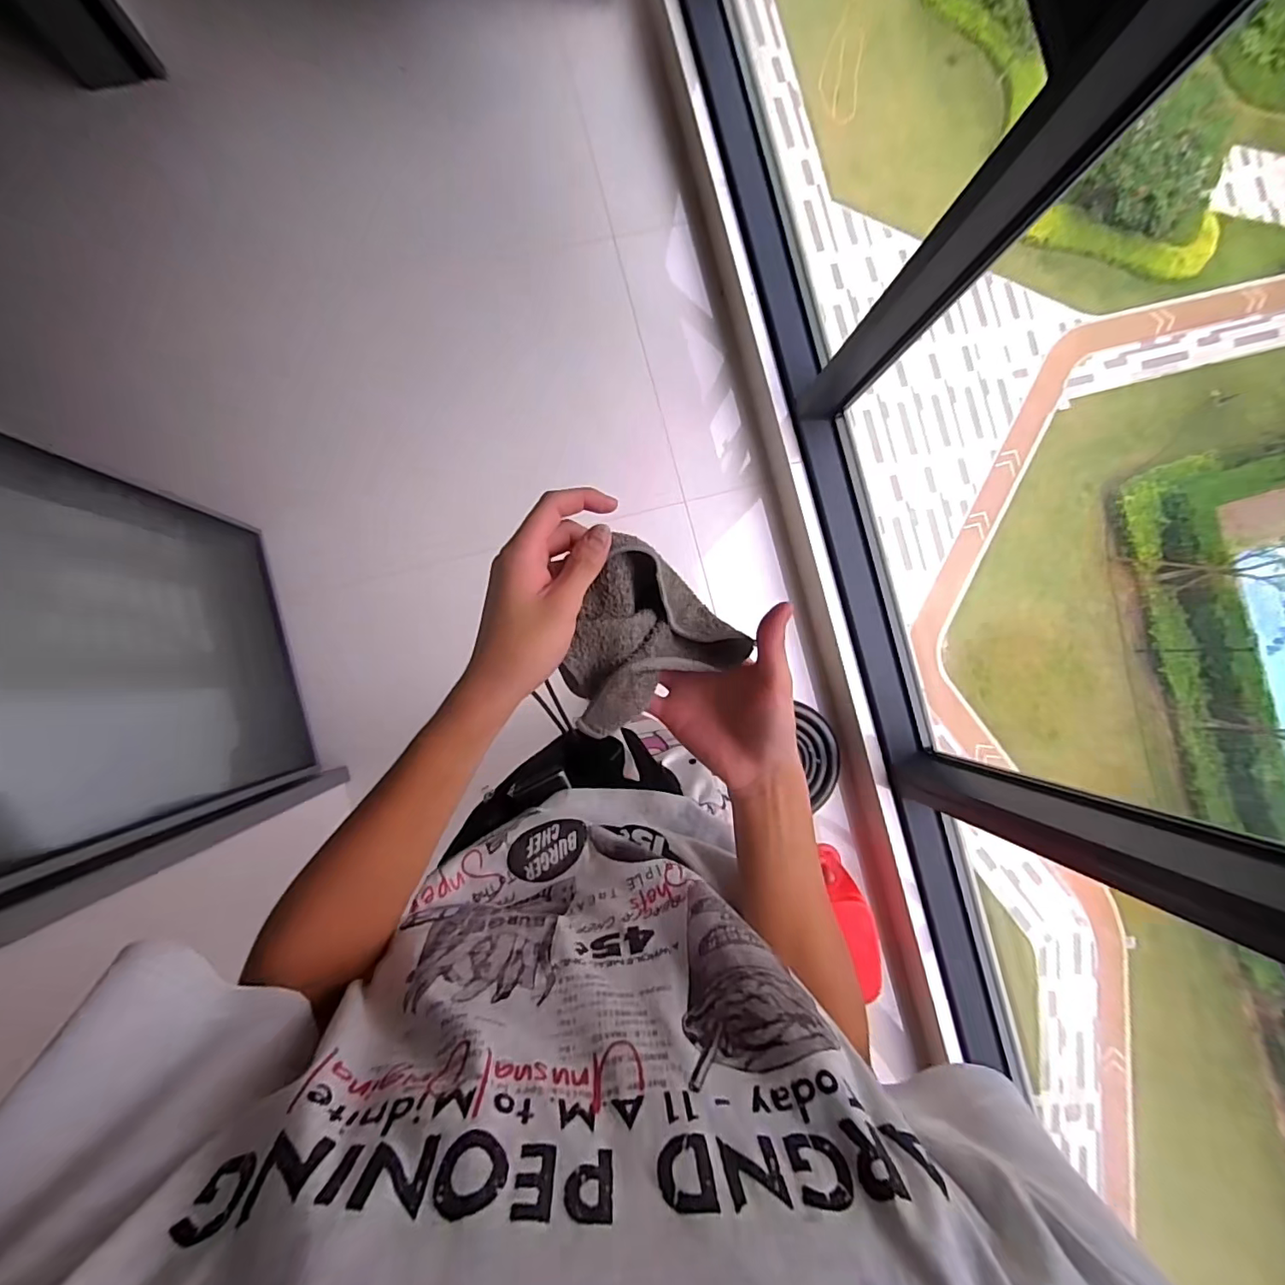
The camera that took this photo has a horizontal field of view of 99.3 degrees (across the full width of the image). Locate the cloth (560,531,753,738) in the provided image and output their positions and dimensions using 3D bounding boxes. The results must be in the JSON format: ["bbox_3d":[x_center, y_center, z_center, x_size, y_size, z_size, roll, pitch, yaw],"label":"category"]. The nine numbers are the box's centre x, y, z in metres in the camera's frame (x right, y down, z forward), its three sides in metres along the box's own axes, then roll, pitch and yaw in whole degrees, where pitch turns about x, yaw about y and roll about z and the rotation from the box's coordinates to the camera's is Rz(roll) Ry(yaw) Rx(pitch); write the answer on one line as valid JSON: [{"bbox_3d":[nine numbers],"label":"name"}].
[{"bbox_3d":[0.011,0.009,0.398,0.117,0.053,0.130,21,87,-4],"label":"cloth"}]

